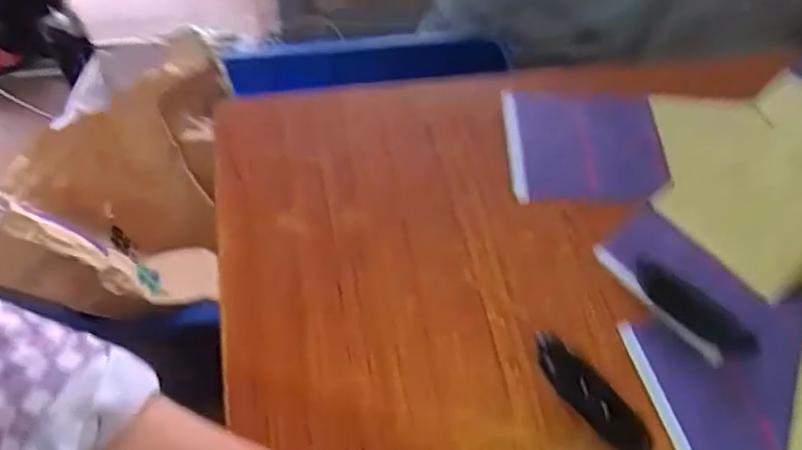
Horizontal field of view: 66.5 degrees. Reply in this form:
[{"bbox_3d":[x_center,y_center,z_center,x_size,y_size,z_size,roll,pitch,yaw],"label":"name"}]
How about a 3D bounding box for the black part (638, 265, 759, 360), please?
[{"bbox_3d":[0.179,0.052,0.374,0.078,0.020,0.017,33,61,16],"label":"black part"}]

